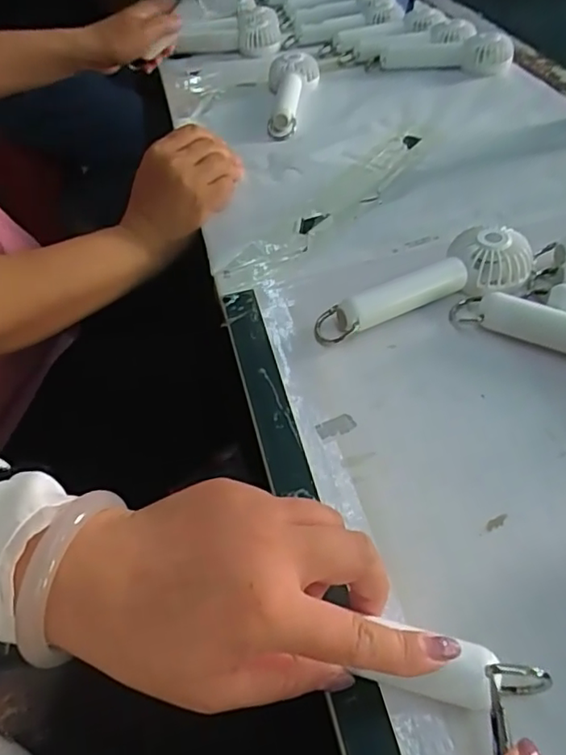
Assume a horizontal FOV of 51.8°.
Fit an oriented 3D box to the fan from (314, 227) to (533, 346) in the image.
[{"bbox_3d":[0.099,-0.061,0.404,0.157,0.034,0.050,-23,50,-14],"label":"fan"}]

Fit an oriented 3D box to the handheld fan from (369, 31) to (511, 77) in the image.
[{"bbox_3d":[0.187,-0.386,0.690,0.158,0.034,0.040,10,50,15],"label":"handheld fan"}]

